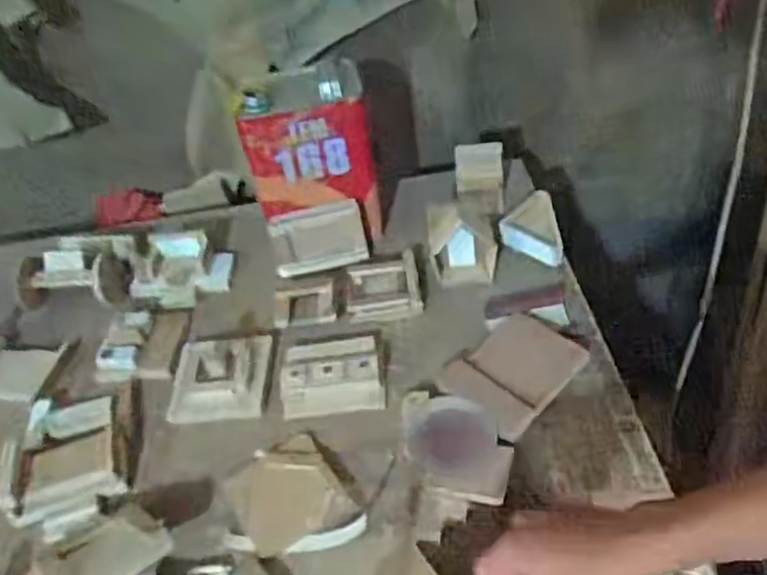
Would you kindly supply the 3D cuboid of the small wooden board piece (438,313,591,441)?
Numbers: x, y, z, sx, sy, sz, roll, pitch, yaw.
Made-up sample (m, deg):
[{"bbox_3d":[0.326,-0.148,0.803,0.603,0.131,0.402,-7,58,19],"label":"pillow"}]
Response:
[{"bbox_3d":[0.147,0.090,0.764,0.138,0.012,0.121,-35,50,-26],"label":"small wooden board piece"}]

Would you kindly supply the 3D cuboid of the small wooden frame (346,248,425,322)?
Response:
[{"bbox_3d":[-0.001,-0.005,0.881,0.098,0.031,0.094,-5,44,2],"label":"small wooden frame"}]

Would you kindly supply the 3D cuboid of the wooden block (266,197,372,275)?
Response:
[{"bbox_3d":[-0.091,-0.070,0.939,0.132,0.087,0.031,-8,28,9],"label":"wooden block"}]

